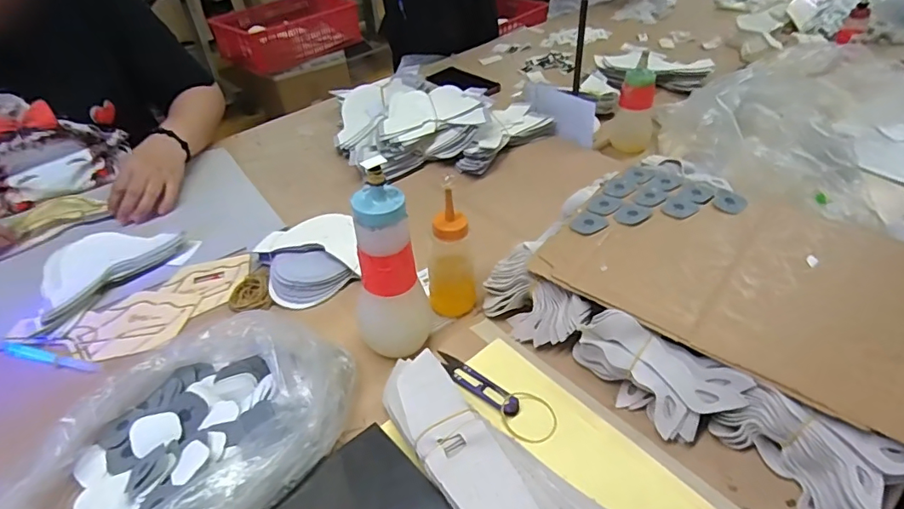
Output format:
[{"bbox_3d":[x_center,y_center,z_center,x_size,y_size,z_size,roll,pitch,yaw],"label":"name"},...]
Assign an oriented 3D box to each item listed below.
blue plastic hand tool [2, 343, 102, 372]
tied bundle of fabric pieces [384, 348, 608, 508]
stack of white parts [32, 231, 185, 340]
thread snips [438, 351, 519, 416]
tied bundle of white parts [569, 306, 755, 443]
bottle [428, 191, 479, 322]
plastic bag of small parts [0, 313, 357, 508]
[{"bbox_3d":[-0.426,0.109,0.545,0.133,0.007,0.015,10,43,14],"label":"blue plastic hand tool"},{"bbox_3d":[0.018,0.161,0.417,0.085,0.035,0.217,-31,47,-28],"label":"tied bundle of fabric pieces"},{"bbox_3d":[-0.432,0.016,0.636,0.103,0.040,0.181,25,48,29],"label":"stack of white parts"},{"bbox_3d":[0.021,0.120,0.490,0.098,0.004,0.021,31,51,32],"label":"thread snips"},{"bbox_3d":[0.173,0.108,0.452,0.140,0.060,0.058,28,50,32],"label":"tied bundle of white parts"},{"bbox_3d":[-0.001,0.006,0.532,0.047,0.127,0.042,1,41,6],"label":"bottle"},{"bbox_3d":[-0.227,0.158,0.419,0.307,0.060,0.187,-33,49,-29],"label":"plastic bag of small parts"}]

